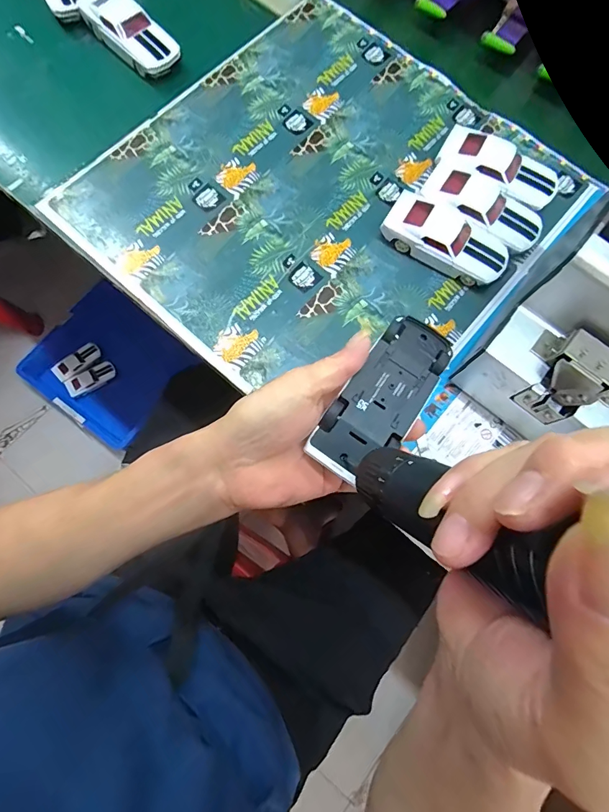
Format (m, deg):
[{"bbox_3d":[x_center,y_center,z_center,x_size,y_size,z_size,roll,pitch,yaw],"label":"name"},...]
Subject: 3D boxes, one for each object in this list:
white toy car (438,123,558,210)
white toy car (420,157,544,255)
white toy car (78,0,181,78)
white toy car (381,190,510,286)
[{"bbox_3d":[0.211,-0.257,0.442,0.130,0.036,0.061,25,77,4],"label":"white toy car"},{"bbox_3d":[0.188,-0.208,0.431,0.127,0.034,0.060,34,79,6],"label":"white toy car"},{"bbox_3d":[-0.205,-0.435,0.471,0.132,0.036,0.053,41,78,8],"label":"white toy car"},{"bbox_3d":[0.146,-0.170,0.420,0.131,0.035,0.058,32,77,6],"label":"white toy car"}]

